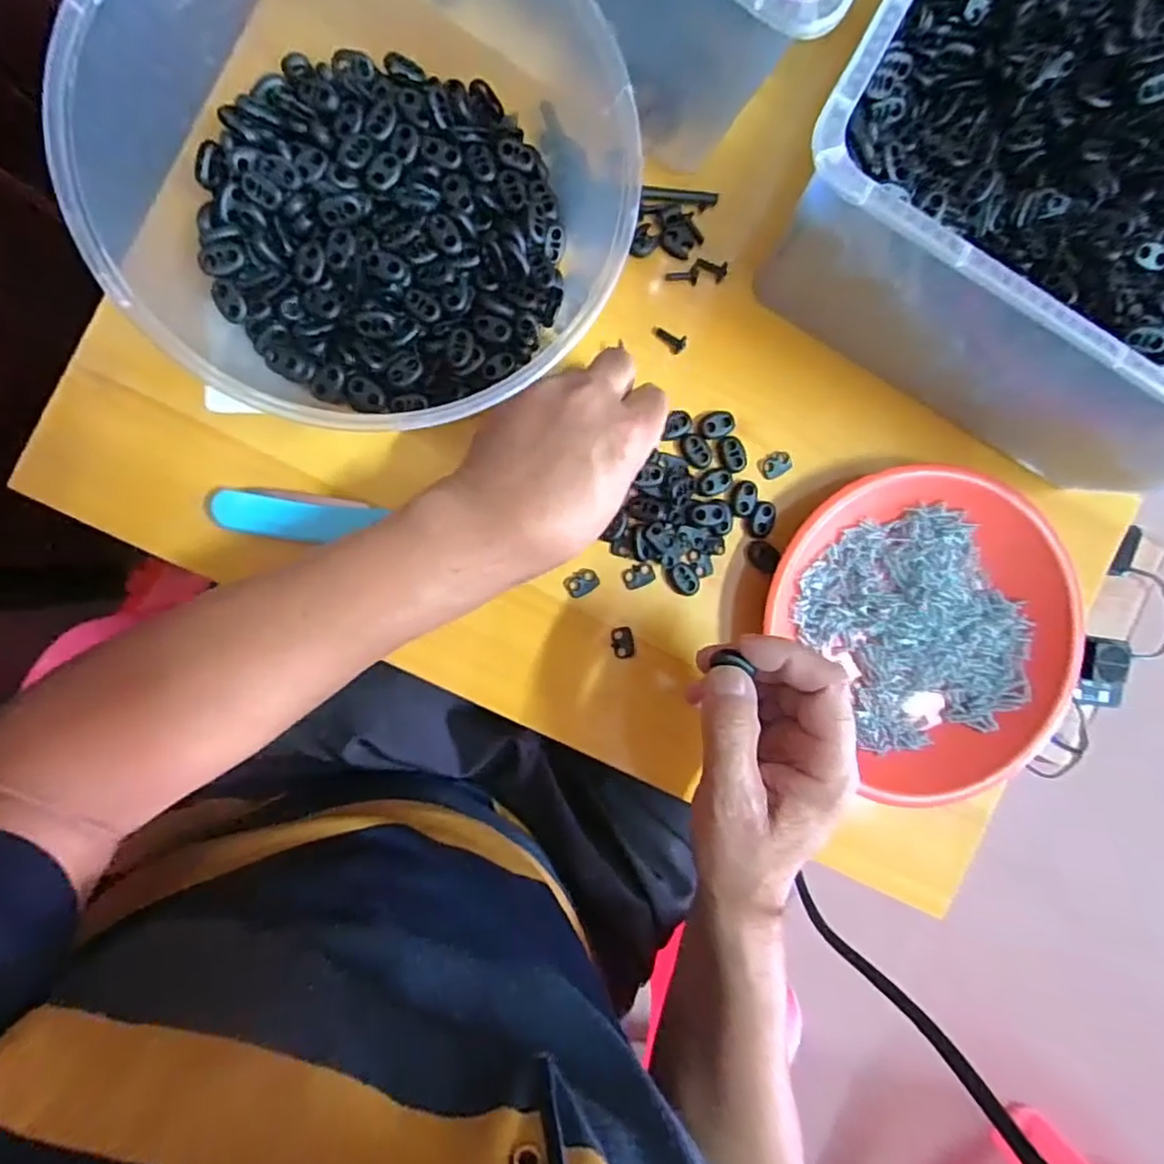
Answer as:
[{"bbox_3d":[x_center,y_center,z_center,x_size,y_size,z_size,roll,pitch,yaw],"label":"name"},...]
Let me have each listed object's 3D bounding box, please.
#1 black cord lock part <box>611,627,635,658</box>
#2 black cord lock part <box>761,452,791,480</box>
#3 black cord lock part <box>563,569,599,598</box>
[{"bbox_3d":[0.024,0.036,0.379,0.013,0.004,0.018,-11,93,-7],"label":"black cord lock part"},{"bbox_3d":[0.116,-0.070,0.385,0.019,0.004,0.014,-28,95,-5],"label":"black cord lock part"},{"bbox_3d":[0.000,0.000,0.373,0.019,0.004,0.014,-28,95,-5],"label":"black cord lock part"}]

